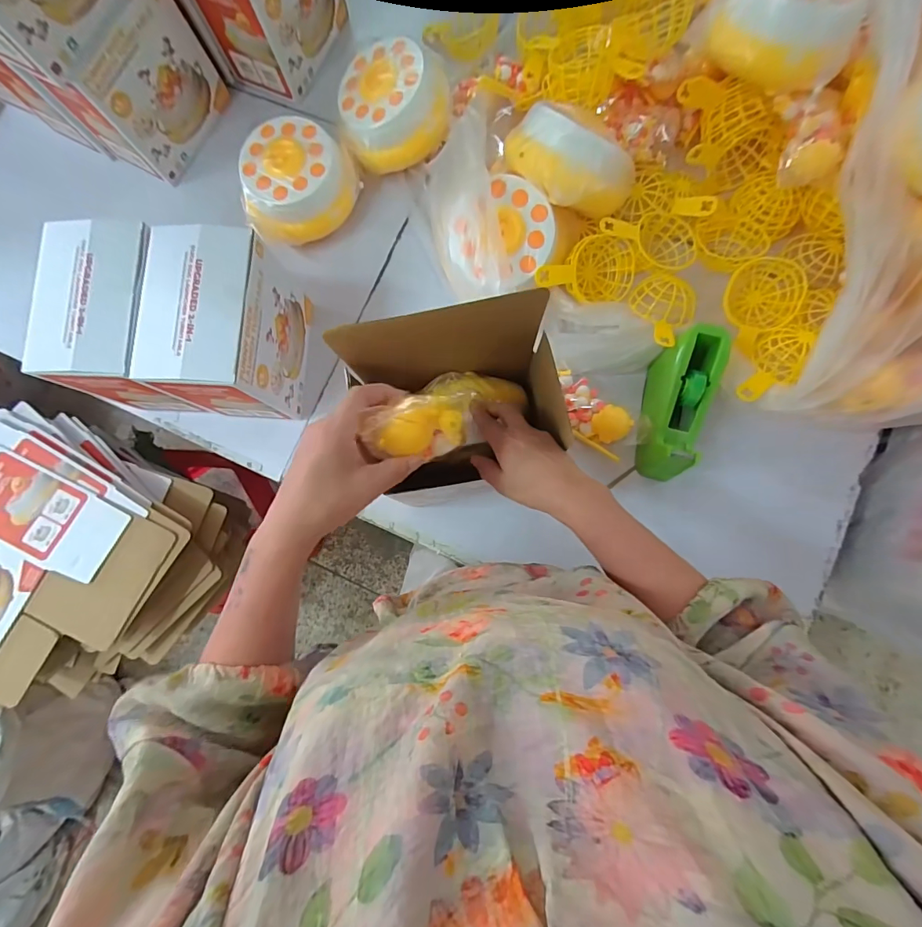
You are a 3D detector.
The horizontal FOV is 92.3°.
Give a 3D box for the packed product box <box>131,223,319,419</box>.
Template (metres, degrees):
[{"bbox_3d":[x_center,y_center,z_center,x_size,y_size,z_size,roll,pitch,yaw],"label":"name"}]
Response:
[{"bbox_3d":[-0.312,-0.179,0.613,0.131,0.196,0.193,5,84,6],"label":"packed product box"}]

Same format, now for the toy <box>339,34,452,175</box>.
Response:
[{"bbox_3d":[-0.100,-0.549,0.674,0.167,0.085,0.140,-12,82,4],"label":"toy"}]

